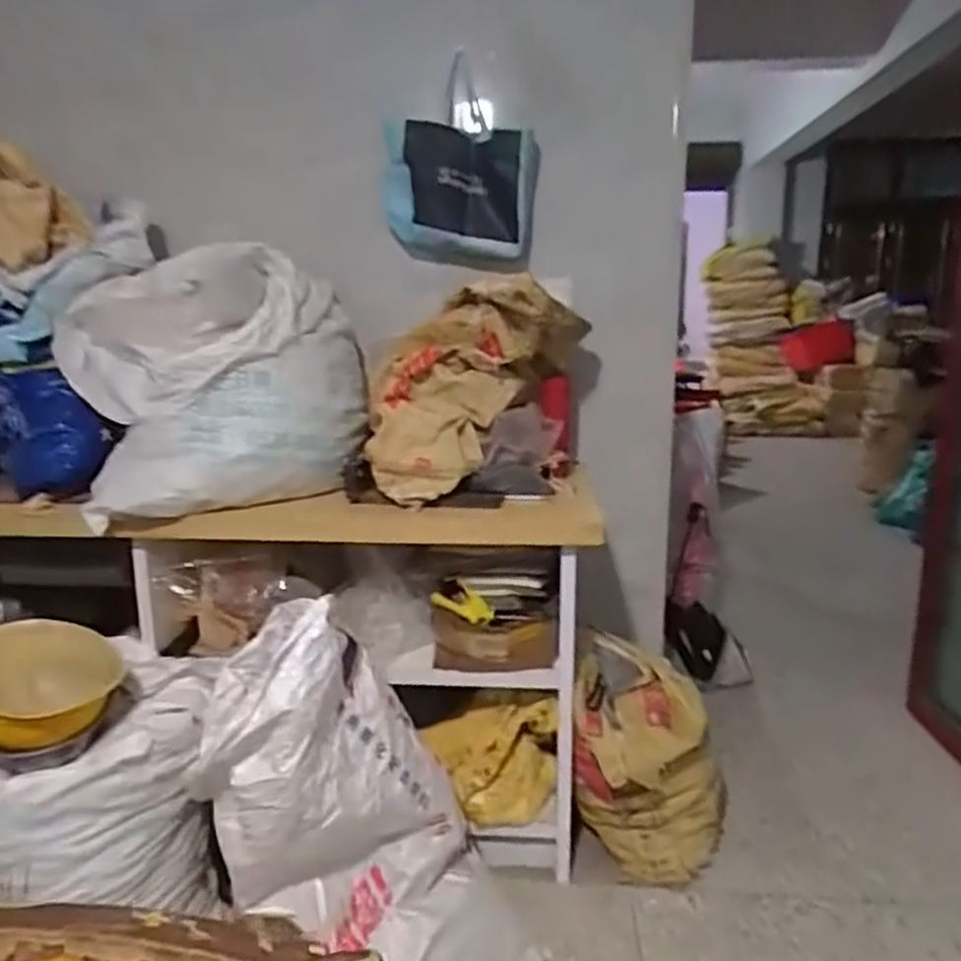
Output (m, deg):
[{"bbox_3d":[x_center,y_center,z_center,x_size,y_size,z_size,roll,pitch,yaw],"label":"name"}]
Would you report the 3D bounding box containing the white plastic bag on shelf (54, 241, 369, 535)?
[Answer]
[{"bbox_3d":[-0.515,-0.214,1.486,0.540,0.559,0.290,-13,-7,-6],"label":"white plastic bag on shelf"}]

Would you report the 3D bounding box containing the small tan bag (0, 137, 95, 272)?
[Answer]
[{"bbox_3d":[-0.946,-0.551,1.483,0.221,0.218,0.237,-11,16,-39],"label":"small tan bag"}]

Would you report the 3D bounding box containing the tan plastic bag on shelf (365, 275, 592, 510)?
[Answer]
[{"bbox_3d":[-0.013,-0.171,1.464,0.407,0.414,0.192,-1,12,-1],"label":"tan plastic bag on shelf"}]

